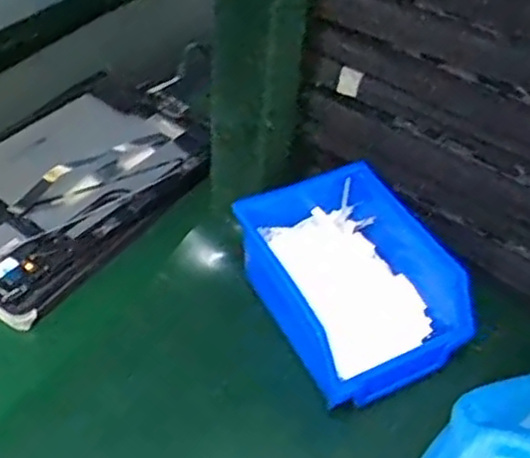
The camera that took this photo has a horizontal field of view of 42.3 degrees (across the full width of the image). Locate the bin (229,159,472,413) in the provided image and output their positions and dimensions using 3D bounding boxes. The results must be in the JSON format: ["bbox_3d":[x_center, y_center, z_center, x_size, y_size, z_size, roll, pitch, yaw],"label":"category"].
[{"bbox_3d":[0.052,0.041,0.459,0.112,0.081,0.151,-24,54,-25],"label":"bin"}]

